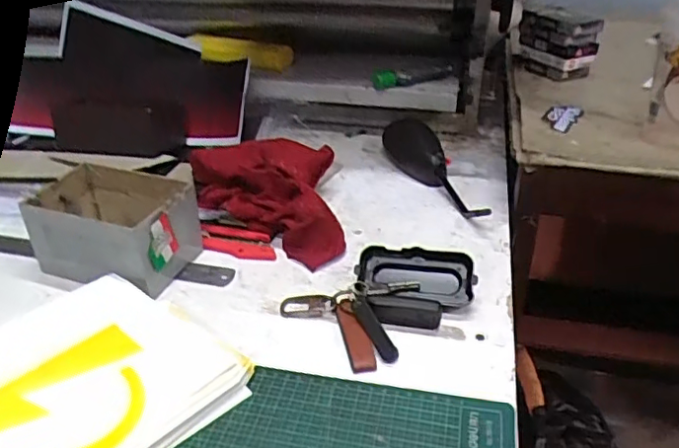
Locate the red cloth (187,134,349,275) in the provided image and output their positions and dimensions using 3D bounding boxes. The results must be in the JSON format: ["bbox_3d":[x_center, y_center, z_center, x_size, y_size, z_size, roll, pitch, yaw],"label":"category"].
[{"bbox_3d":[-0.087,-0.034,0.678,0.171,0.072,0.191,-4,31,-5],"label":"red cloth"}]

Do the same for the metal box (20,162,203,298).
[{"bbox_3d":[-0.232,0.005,0.616,0.154,0.080,0.107,9,32,17],"label":"metal box"}]

